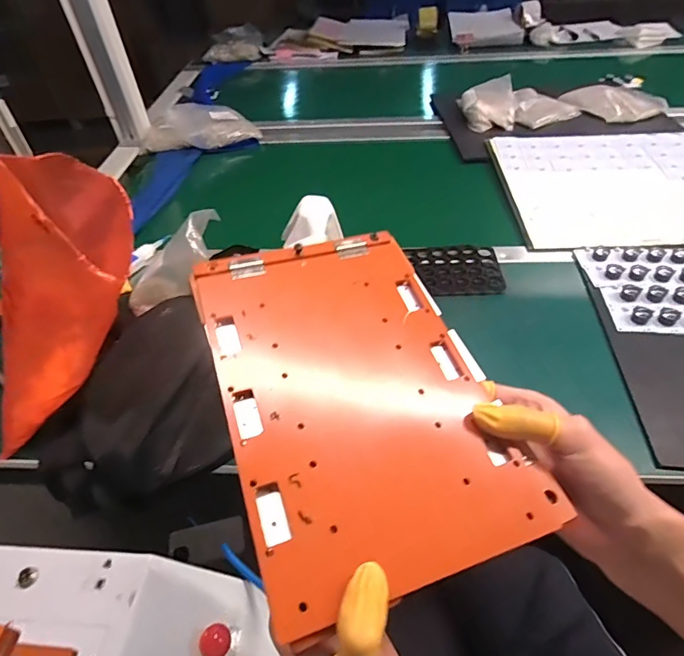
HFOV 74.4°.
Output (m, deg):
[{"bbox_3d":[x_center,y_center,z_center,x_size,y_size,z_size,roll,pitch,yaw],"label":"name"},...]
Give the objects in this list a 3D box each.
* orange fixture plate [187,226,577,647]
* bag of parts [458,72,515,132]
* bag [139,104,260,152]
[{"bbox_3d":[0.008,0.033,0.293,0.164,0.007,0.243,-15,57,-16],"label":"orange fixture plate"},{"bbox_3d":[0.333,-0.515,1.020,0.115,0.061,0.159,-2,47,2],"label":"bag of parts"},{"bbox_3d":[-0.337,-0.469,1.052,0.259,0.057,0.170,-17,48,-11],"label":"bag"}]

